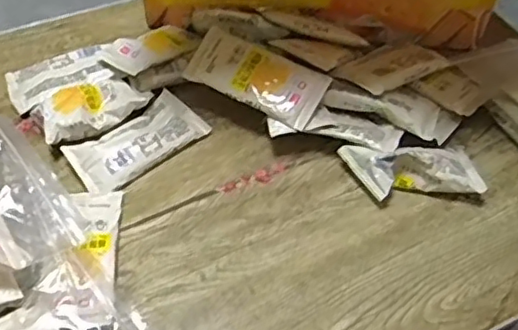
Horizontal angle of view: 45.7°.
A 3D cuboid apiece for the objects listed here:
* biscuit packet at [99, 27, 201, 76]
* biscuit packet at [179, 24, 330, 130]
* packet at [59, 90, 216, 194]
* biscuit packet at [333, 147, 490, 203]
[{"bbox_3d":[-0.114,-0.132,0.667,0.106,0.022,0.060,-30,59,-24],"label":"biscuit packet"},{"bbox_3d":[-0.003,-0.089,0.616,0.136,0.012,0.062,26,74,12],"label":"biscuit packet"},{"bbox_3d":[-0.120,-0.024,0.606,0.129,0.016,0.064,-34,60,-25],"label":"packet"},{"bbox_3d":[0.144,0.004,0.584,0.121,0.036,0.057,-3,52,-5],"label":"biscuit packet"}]

